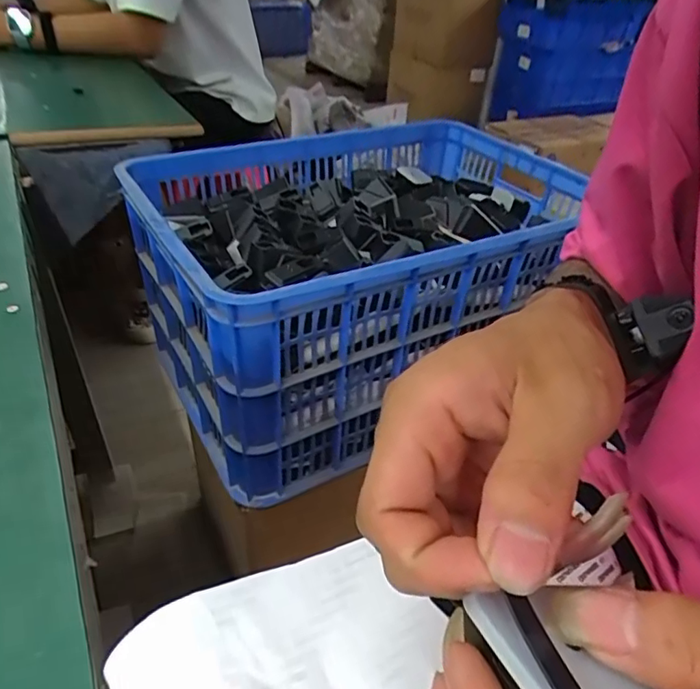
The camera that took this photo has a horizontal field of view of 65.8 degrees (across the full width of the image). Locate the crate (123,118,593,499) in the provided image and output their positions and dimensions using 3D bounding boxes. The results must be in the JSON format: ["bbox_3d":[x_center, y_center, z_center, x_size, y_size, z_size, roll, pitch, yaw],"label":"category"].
[{"bbox_3d":[0.022,-0.104,0.796,0.569,0.289,0.405,-16,42,-24],"label":"crate"}]

